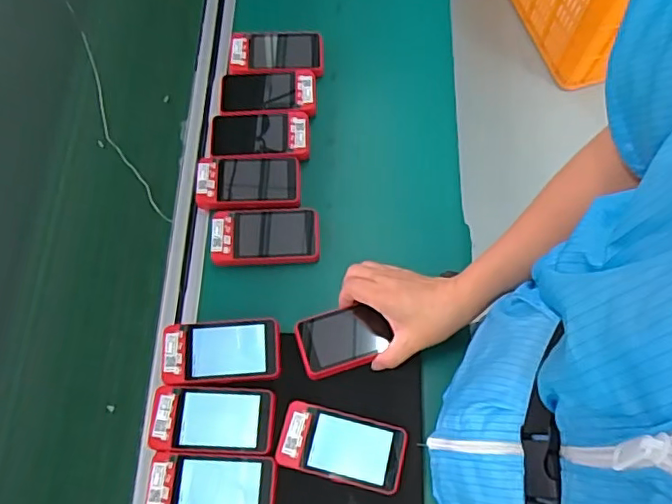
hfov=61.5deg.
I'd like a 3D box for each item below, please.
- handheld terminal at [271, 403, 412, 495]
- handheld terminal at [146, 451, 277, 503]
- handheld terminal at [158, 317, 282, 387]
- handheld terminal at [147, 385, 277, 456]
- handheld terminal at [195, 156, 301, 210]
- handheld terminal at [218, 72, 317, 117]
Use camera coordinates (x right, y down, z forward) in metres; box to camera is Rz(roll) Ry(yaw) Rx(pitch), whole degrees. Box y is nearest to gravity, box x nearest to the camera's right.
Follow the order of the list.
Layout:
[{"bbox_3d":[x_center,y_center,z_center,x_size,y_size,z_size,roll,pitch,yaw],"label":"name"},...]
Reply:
[{"bbox_3d":[0.006,0.189,0.549,0.120,0.010,0.063,13,69,6],"label":"handheld terminal"},{"bbox_3d":[-0.118,0.224,0.535,0.117,0.010,0.062,3,69,2],"label":"handheld terminal"},{"bbox_3d":[-0.118,0.101,0.581,0.118,0.014,0.063,-4,69,-1],"label":"handheld terminal"},{"bbox_3d":[-0.122,0.165,0.557,0.120,0.012,0.062,2,69,2],"label":"handheld terminal"},{"bbox_3d":[-0.103,-0.081,0.667,0.118,0.021,0.067,-2,69,0],"label":"handheld terminal"},{"bbox_3d":[-0.085,-0.199,0.709,0.117,0.014,0.061,-3,69,0],"label":"handheld terminal"}]

